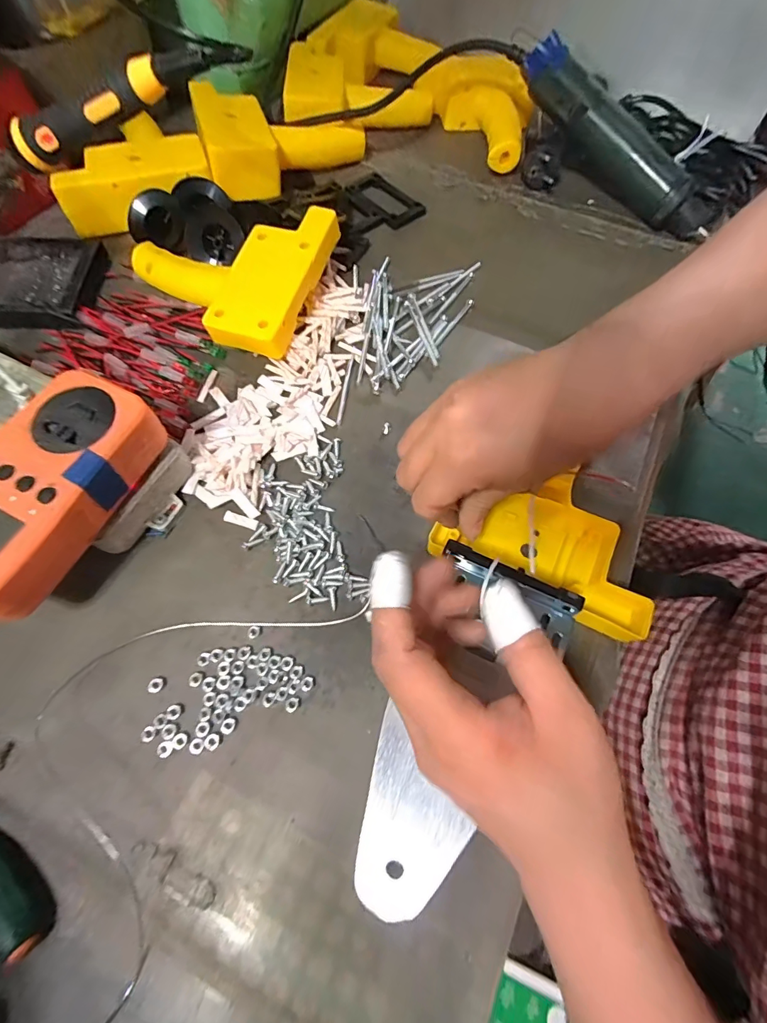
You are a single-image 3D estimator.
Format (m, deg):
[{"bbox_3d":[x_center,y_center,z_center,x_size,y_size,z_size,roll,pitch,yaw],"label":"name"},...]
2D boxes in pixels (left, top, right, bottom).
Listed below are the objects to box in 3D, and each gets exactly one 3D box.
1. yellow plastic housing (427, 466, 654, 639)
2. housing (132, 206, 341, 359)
[{"bbox_3d":[0.100,0.018,0.269,0.124,0.022,0.080,25,66,9],"label":"yellow plastic housing"},{"bbox_3d":[-0.126,-0.193,0.345,0.158,0.044,0.124,18,66,6],"label":"housing"}]

